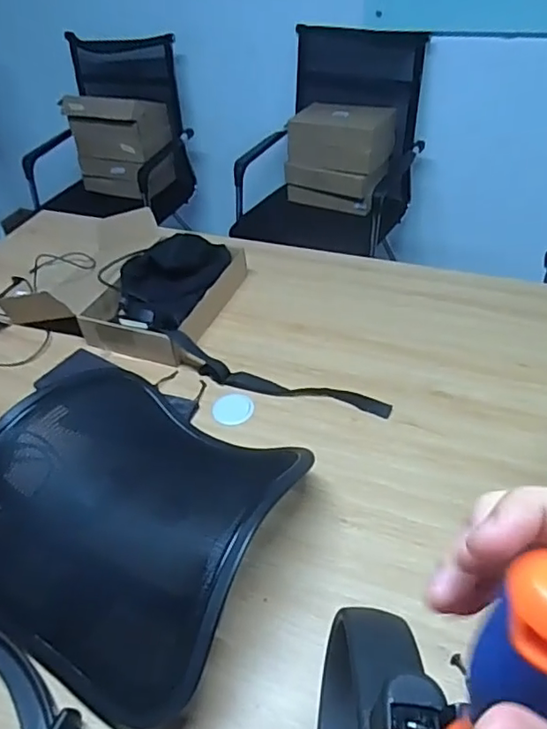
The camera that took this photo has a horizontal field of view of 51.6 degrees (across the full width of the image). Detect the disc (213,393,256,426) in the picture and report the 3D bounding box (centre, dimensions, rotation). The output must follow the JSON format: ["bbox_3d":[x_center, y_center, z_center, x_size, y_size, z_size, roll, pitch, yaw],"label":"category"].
[{"bbox_3d":[-0.067,0.073,0.937,0.066,0.005,0.073,6,44,12],"label":"disc"}]

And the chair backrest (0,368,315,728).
[{"bbox_3d":[-0.197,0.179,0.734,0.430,0.136,0.373,20,48,25],"label":"chair backrest"}]

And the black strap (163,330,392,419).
[{"bbox_3d":[-0.003,0.015,0.951,0.408,0.058,0.044,12,45,18],"label":"black strap"}]

